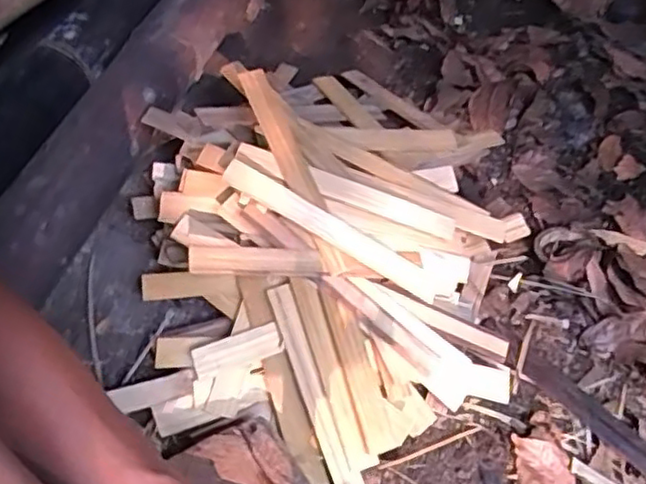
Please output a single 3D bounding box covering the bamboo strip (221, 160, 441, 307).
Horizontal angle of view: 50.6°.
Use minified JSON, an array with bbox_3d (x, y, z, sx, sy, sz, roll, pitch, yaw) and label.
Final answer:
[{"bbox_3d":[0.011,-0.010,0.647,0.229,0.011,0.031,30,55,-8],"label":"bamboo strip"}]

